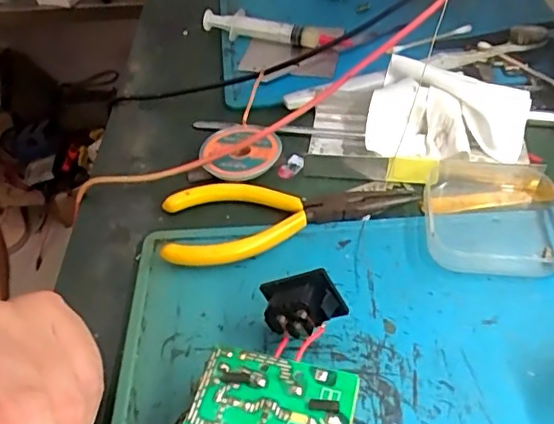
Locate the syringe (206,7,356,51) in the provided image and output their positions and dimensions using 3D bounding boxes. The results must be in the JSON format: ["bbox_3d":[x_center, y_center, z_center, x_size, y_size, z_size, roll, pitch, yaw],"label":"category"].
[{"bbox_3d":[-0.003,-0.133,0.418,0.115,0.018,0.014,12,47,15],"label":"syringe"}]

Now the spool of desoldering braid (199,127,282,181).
[{"bbox_3d":[-0.020,-0.032,0.324,0.042,0.013,0.042,-2,45,2],"label":"spool of desoldering braid"}]

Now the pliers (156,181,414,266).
[{"bbox_3d":[0.007,0.000,0.293,0.127,0.011,0.053,-8,45,-5],"label":"pliers"}]

